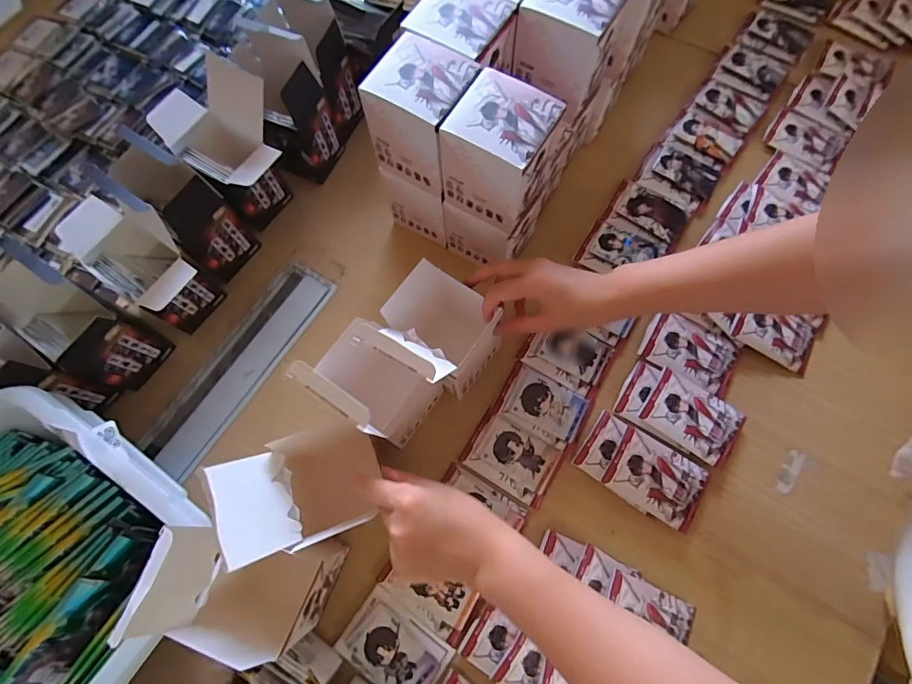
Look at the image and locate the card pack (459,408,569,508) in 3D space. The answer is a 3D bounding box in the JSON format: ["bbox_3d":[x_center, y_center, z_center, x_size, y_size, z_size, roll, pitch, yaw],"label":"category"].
[{"bbox_3d":[0.063,0.127,0.507,0.100,0.011,0.070,29,74,10],"label":"card pack"}]

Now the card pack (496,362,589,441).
[{"bbox_3d":[0.103,0.068,0.525,0.094,0.010,0.064,23,73,8],"label":"card pack"}]

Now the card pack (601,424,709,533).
[{"bbox_3d":[0.218,0.146,0.493,0.098,0.016,0.073,31,74,10],"label":"card pack"}]

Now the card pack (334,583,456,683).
[{"bbox_3d":[-0.062,0.308,0.453,0.104,0.006,0.070,34,75,11],"label":"card pack"}]

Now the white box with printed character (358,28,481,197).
[{"bbox_3d":[-0.032,-0.228,0.462,0.084,0.107,0.082,29,74,10],"label":"white box with printed character"}]

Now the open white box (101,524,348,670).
[{"bbox_3d":[-0.179,0.224,0.403,0.097,0.202,0.089,20,73,7],"label":"open white box"}]

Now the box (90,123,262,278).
[{"bbox_3d":[-0.329,-0.159,0.533,0.113,0.169,0.081,33,75,11],"label":"box"}]

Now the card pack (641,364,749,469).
[{"bbox_3d":[0.270,0.083,0.513,0.103,0.014,0.072,33,75,11],"label":"card pack"}]

